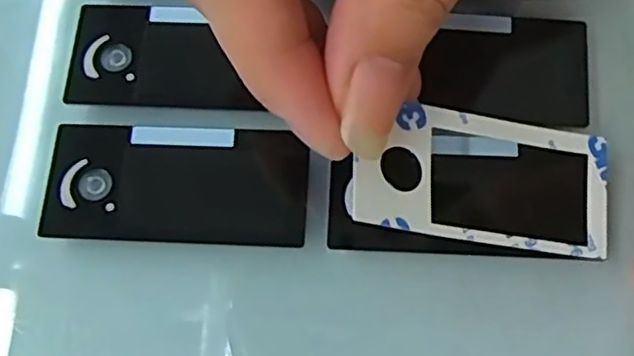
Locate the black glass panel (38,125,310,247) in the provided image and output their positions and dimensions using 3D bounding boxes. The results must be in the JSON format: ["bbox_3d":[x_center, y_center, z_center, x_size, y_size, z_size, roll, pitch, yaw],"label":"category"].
[{"bbox_3d":[-0.032,0.001,0.153,0.059,0.004,0.027,1,71,3],"label":"black glass panel"}]

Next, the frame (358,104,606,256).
[{"bbox_3d":[0.035,0.000,0.138,0.059,0.004,0.028,8,73,-17],"label":"frame"}]

